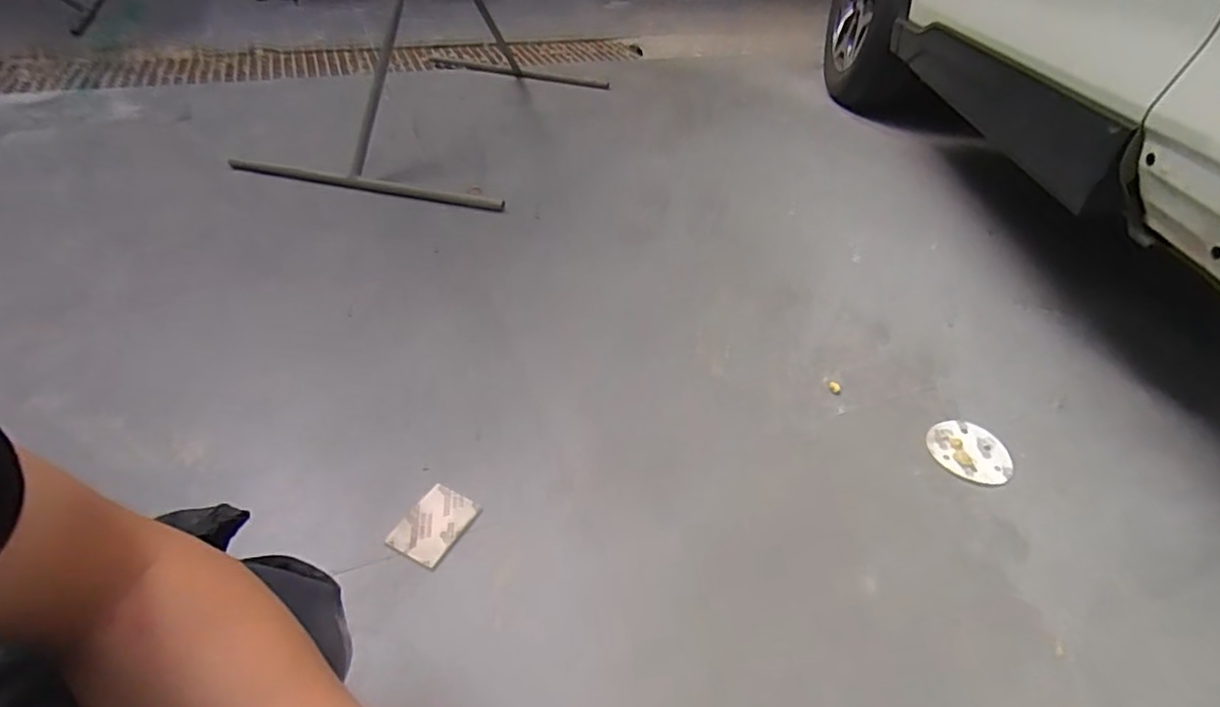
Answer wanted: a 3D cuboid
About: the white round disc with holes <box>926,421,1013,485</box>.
[{"bbox_3d":[0.554,0.148,0.909,0.118,0.010,0.115,20,44,19],"label":"white round disc with holes"}]

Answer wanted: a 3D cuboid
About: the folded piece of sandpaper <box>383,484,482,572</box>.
[{"bbox_3d":[-0.228,0.223,0.770,0.081,0.006,0.103,22,44,21],"label":"folded piece of sandpaper"}]

